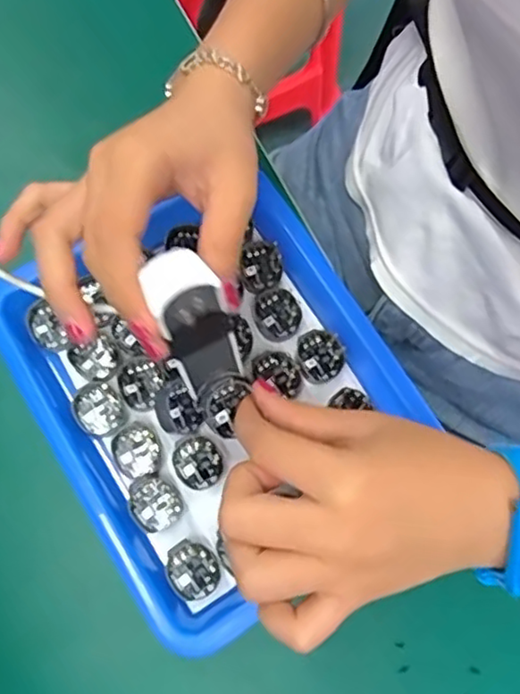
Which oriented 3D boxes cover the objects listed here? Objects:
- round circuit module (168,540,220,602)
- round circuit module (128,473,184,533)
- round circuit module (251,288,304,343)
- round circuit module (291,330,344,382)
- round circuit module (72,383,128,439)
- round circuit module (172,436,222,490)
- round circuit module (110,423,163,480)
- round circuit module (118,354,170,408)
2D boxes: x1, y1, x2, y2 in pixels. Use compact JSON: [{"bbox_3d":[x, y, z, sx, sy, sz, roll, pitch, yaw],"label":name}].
[{"bbox_3d":[-0.034,0.113,0.325,0.024,0.009,0.028,-38,76,-10],"label":"round circuit module"},{"bbox_3d":[-0.054,0.080,0.331,0.024,0.011,0.028,-40,77,-11],"label":"round circuit module"},{"bbox_3d":[0.009,-0.018,0.362,0.026,0.006,0.029,-38,76,-10],"label":"round circuit module"},{"bbox_3d":[0.033,0.006,0.358,0.027,0.007,0.028,3,73,1],"label":"round circuit module"},{"bbox_3d":[-0.085,0.034,0.342,0.025,0.005,0.029,-39,77,-10],"label":"round circuit module"},{"bbox_3d":[-0.032,0.060,0.336,0.024,0.004,0.027,-38,76,-10],"label":"round circuit module"},{"bbox_3d":[-0.064,0.055,0.337,0.025,0.005,0.027,0,73,1],"label":"round circuit module"},{"bbox_3d":[-0.063,0.017,0.344,0.028,0.009,0.025,-38,76,-10],"label":"round circuit module"}]

